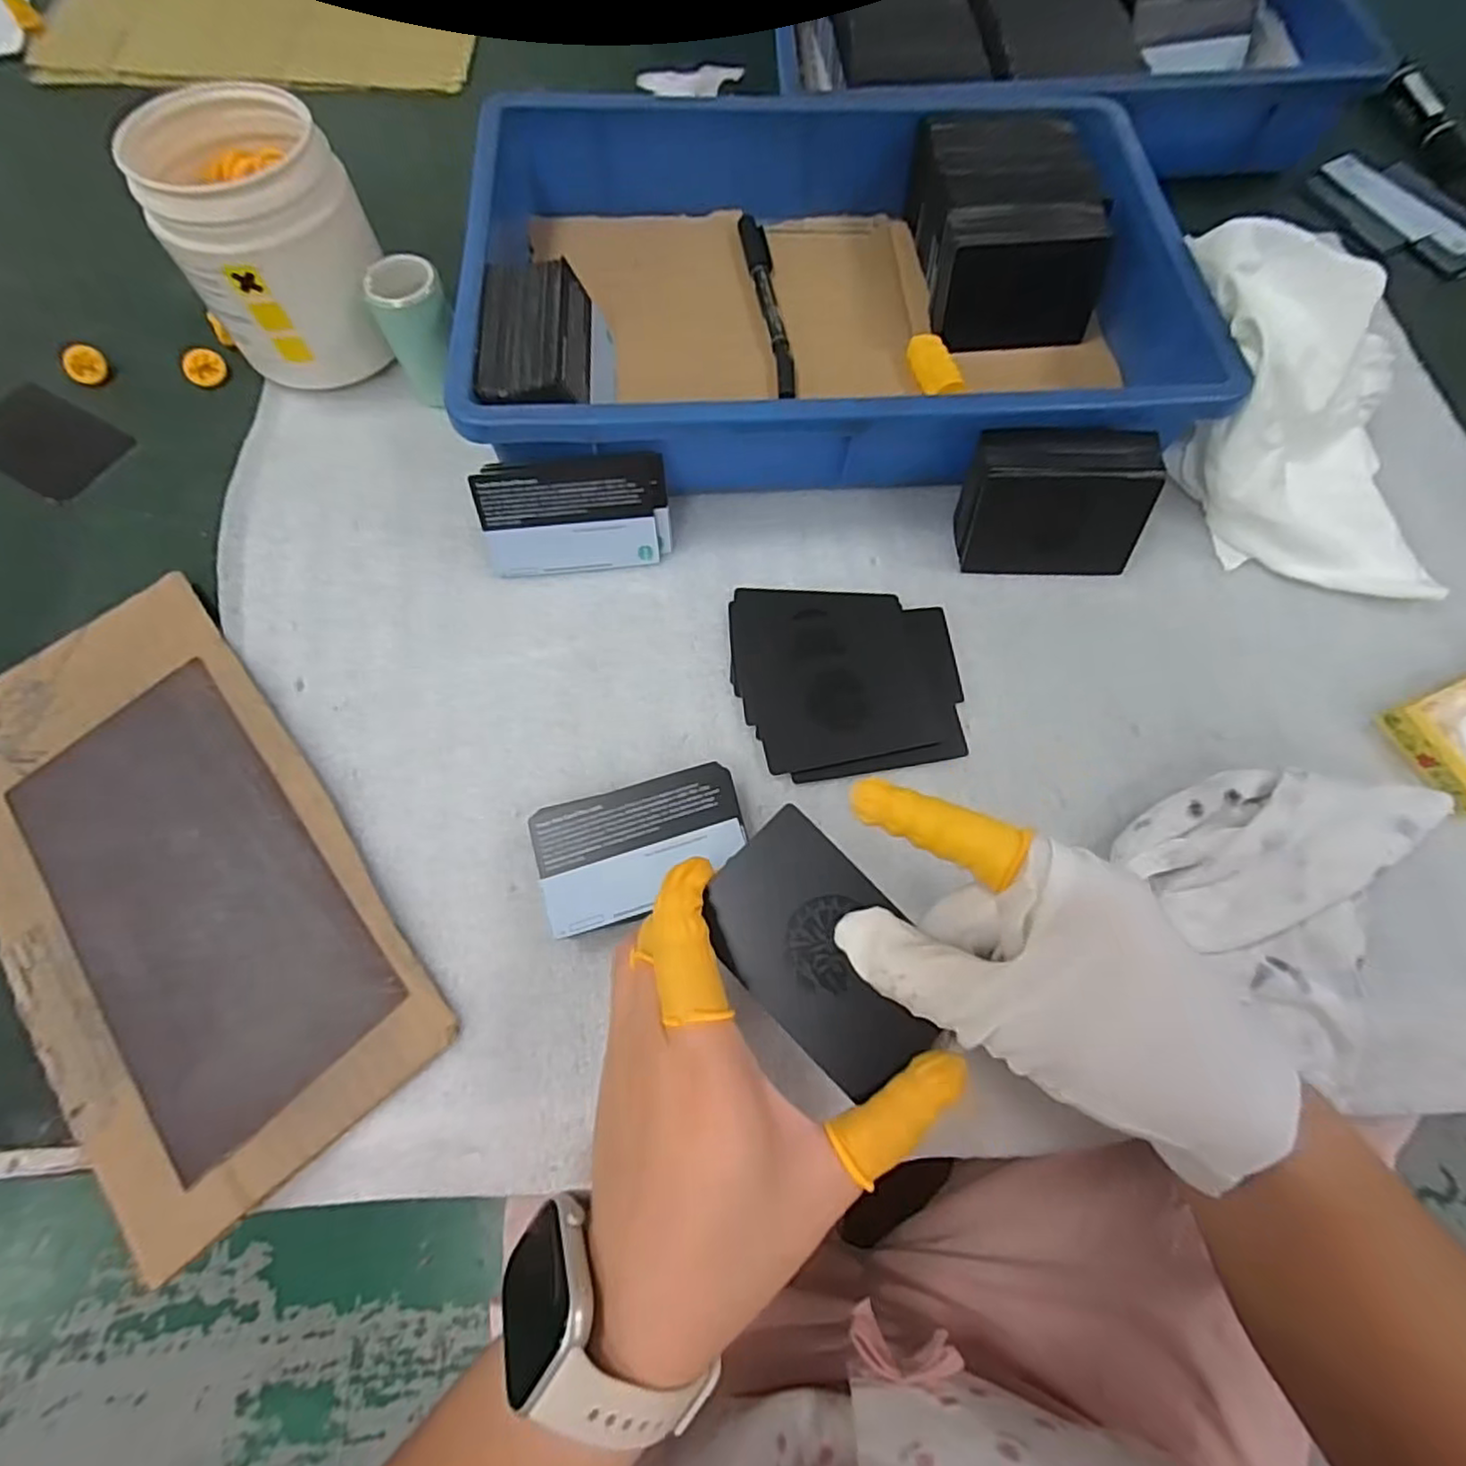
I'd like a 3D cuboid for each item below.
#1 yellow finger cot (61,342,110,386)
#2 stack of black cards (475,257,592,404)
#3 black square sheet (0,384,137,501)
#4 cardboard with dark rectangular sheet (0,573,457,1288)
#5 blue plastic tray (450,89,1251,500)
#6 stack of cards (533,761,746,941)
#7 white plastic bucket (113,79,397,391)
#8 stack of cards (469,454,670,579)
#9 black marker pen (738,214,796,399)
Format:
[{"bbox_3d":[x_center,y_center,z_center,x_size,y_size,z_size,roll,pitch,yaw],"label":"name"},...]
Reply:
[{"bbox_3d":[-0.370,-0.211,0.383,0.015,0.013,0.020,33,73,11],"label":"yellow finger cot"},{"bbox_3d":[-0.096,-0.187,0.342,0.046,0.054,0.093,-4,70,-2],"label":"stack of black cards"},{"bbox_3d":[-0.384,-0.162,0.375,0.080,0.004,0.053,26,72,9],"label":"black square sheet"},{"bbox_3d":[-0.242,0.059,0.291,0.131,0.009,0.271,-36,74,-13],"label":"cardboard with dark rectangular sheet"},{"bbox_3d":[0.049,-0.248,0.373,0.357,0.070,0.248,-3,70,-2],"label":"blue plastic tray"},{"bbox_3d":[-0.038,0.050,0.292,0.087,0.023,0.054,-16,71,-6],"label":"stack of cards"},{"bbox_3d":[-0.237,-0.255,0.354,0.090,0.102,0.087,0,70,-1],"label":"white plastic bucket"},{"bbox_3d":[-0.079,-0.109,0.336,0.091,0.055,0.009,-7,41,-3],"label":"stack of cards"},{"bbox_3d":[0.022,-0.251,0.397,0.016,0.014,0.140,-9,70,-4],"label":"black marker pen"}]

